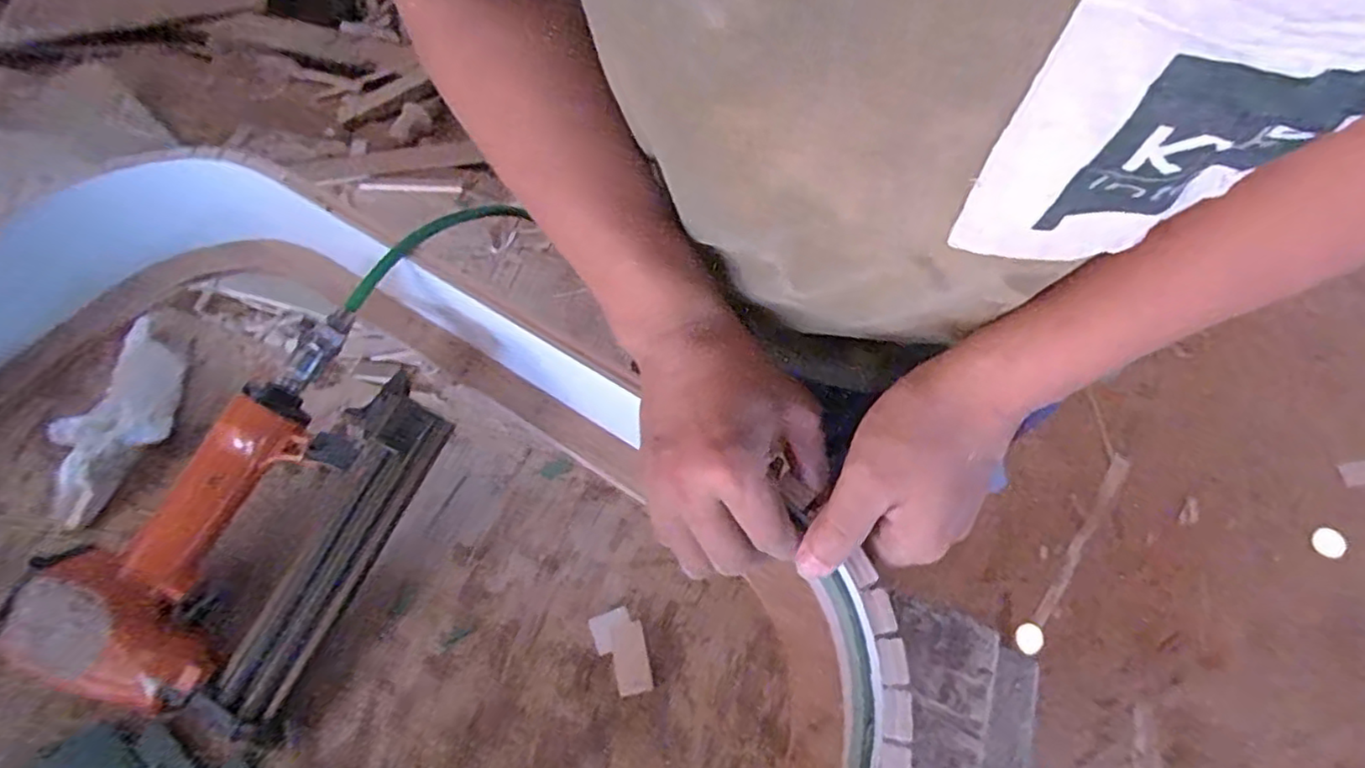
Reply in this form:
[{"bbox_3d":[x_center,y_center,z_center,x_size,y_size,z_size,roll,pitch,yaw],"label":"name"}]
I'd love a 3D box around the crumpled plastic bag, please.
[{"bbox_3d":[-0.407,0.018,0.462,0.057,0.047,0.161,2,62,3],"label":"crumpled plastic bag"}]

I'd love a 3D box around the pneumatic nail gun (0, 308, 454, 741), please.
[{"bbox_3d":[-0.262,0.080,0.400,0.155,0.061,0.247,24,65,14],"label":"pneumatic nail gun"}]

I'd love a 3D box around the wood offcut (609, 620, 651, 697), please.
[{"bbox_3d":[-0.032,0.169,0.401,0.021,0.006,0.041,-13,62,-5],"label":"wood offcut"}]

